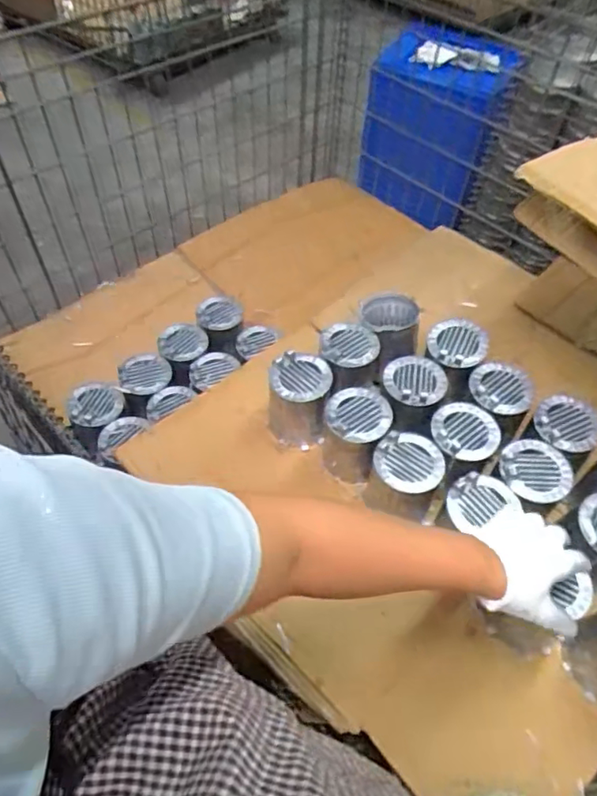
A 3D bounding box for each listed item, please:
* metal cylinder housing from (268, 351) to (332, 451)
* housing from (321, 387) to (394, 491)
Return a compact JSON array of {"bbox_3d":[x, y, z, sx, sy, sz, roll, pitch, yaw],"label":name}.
[{"bbox_3d":[0.001,0.005,0.819,0.083,0.115,0.086,9,54,4],"label":"metal cylinder housing"},{"bbox_3d":[0.078,0.051,0.786,0.089,0.110,0.088,1,54,-2],"label":"housing"}]

